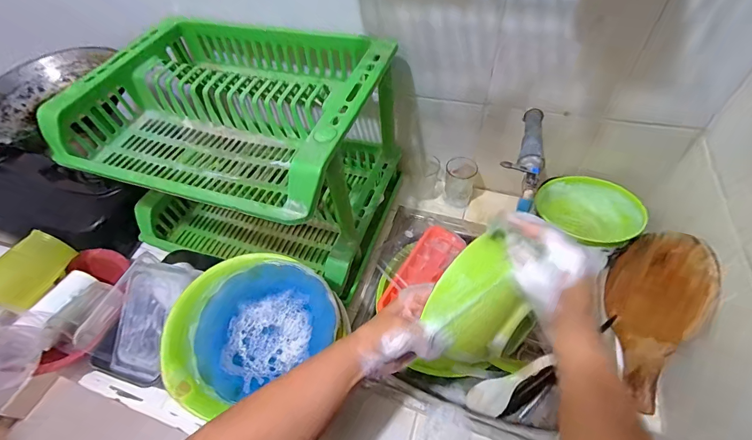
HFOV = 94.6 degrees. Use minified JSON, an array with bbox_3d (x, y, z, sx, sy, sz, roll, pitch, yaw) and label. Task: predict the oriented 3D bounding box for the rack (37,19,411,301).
[{"bbox_3d":[-0.244,-0.120,0.673,0.496,0.340,0.370,13,54,14],"label":"rack"}]

